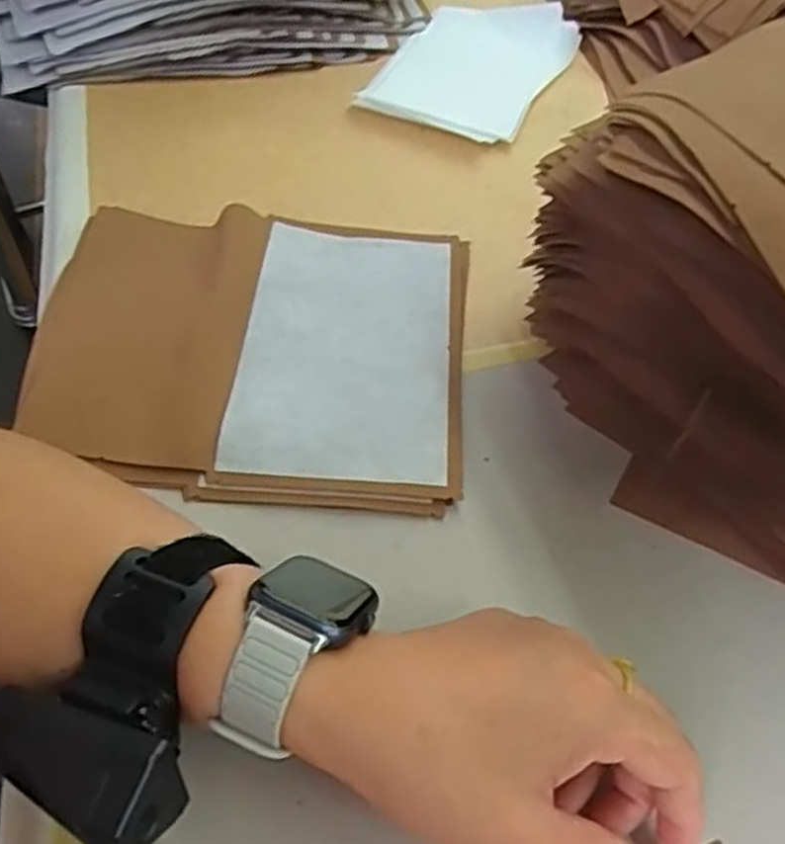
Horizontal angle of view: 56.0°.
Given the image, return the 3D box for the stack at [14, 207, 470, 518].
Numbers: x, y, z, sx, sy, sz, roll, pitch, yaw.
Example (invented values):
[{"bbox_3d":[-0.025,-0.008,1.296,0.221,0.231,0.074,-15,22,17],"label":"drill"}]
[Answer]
[{"bbox_3d":[-0.078,-0.045,0.406,0.234,0.023,0.200,2,53,4],"label":"stack"}]

